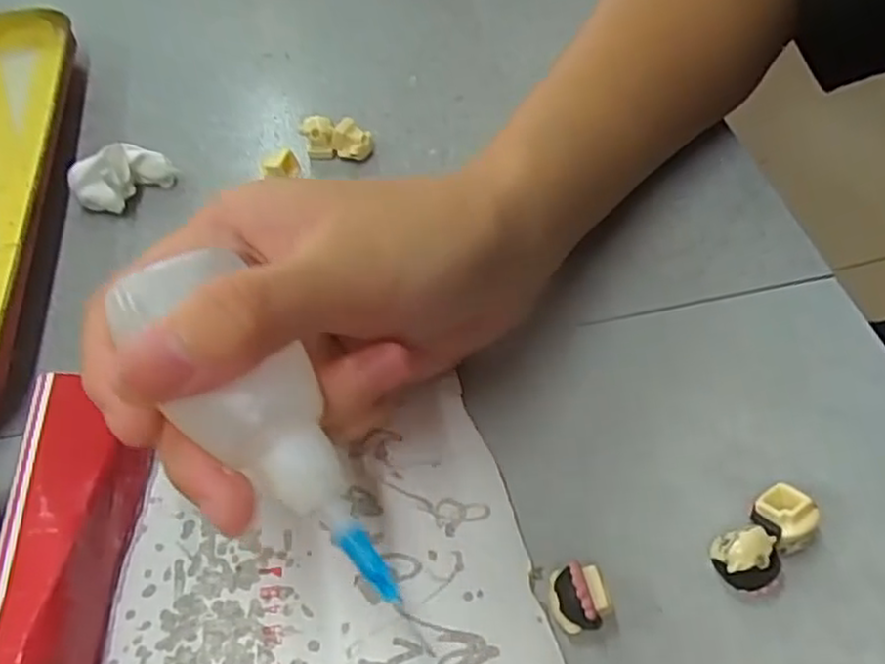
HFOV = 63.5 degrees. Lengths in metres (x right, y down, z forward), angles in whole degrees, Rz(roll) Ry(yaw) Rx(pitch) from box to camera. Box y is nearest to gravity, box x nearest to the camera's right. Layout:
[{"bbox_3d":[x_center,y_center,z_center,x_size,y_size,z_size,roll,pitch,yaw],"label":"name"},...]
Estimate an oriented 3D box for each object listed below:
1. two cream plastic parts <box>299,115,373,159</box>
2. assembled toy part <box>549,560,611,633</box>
[{"bbox_3d":[-0.044,-0.079,0.293,0.028,0.018,0.009,5,53,4],"label":"two cream plastic parts"},{"bbox_3d":[0.035,0.068,0.184,0.013,0.015,0.016,-4,53,-3],"label":"assembled toy part"}]

